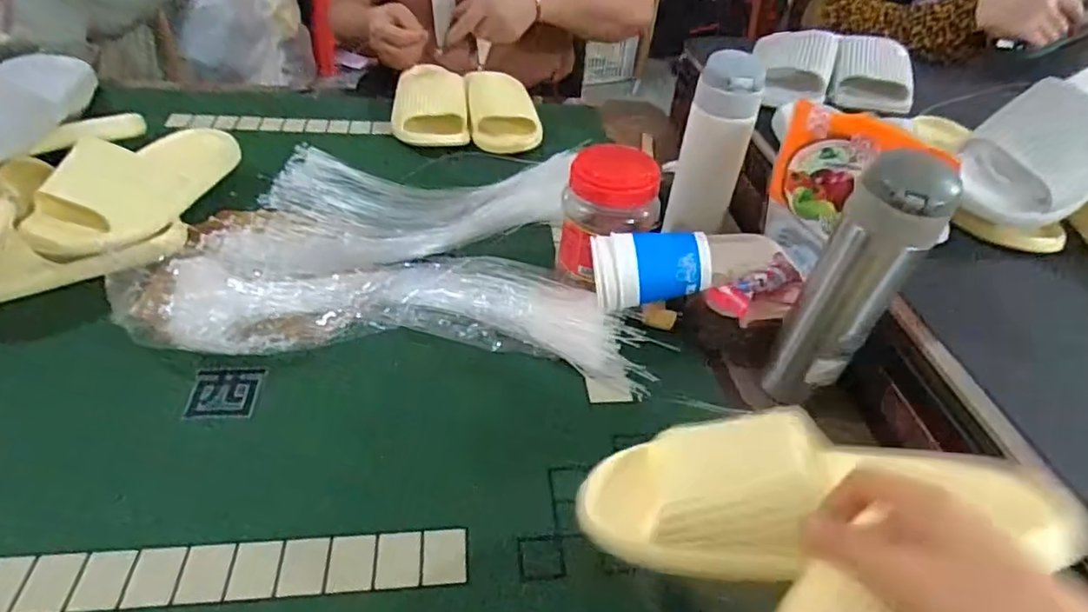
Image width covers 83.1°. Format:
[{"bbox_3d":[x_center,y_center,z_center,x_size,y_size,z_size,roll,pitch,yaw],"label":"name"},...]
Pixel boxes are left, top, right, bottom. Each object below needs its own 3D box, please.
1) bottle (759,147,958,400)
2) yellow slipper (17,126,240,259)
[{"bbox_3d":[0.249,-0.013,0.496,0.066,0.215,0.058,25,45,22],"label":"bottle"},{"bbox_3d":[-0.437,-0.131,0.663,0.109,0.058,0.245,45,36,-18],"label":"yellow slipper"}]

